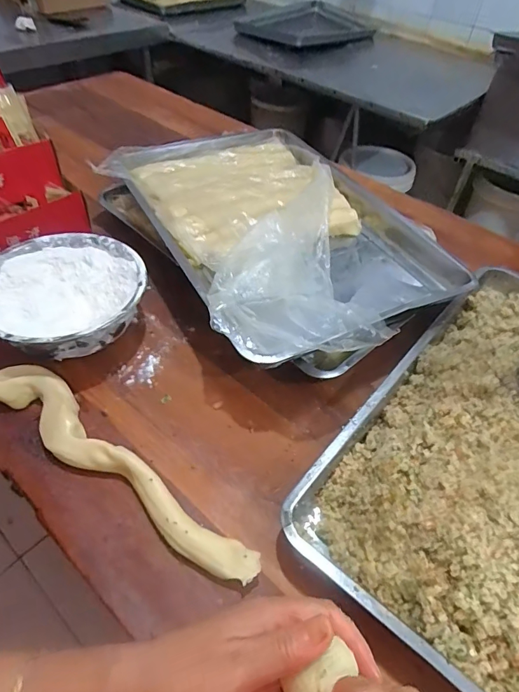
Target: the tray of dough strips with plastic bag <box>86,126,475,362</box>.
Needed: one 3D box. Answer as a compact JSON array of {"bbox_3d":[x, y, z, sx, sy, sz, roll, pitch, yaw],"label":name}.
[{"bbox_3d":[0.034,-0.212,0.729,0.418,0.083,0.594,-22,54,-23],"label":"tray of dough strips with plastic bag"}]

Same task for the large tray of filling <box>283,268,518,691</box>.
[{"bbox_3d":[0.341,0.119,0.493,0.383,0.101,0.564,34,55,25],"label":"large tray of filling"}]

